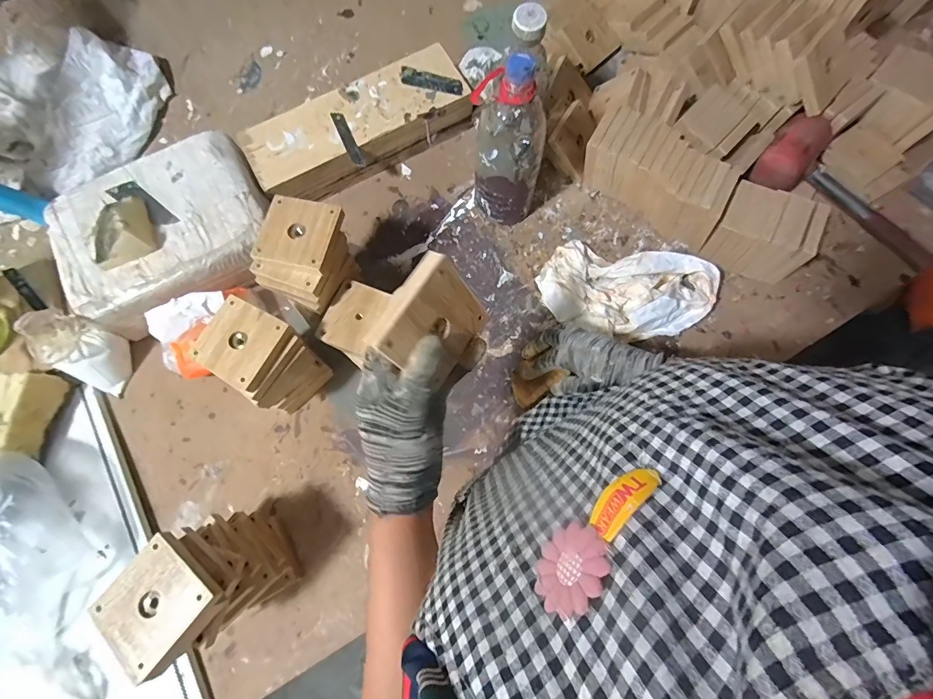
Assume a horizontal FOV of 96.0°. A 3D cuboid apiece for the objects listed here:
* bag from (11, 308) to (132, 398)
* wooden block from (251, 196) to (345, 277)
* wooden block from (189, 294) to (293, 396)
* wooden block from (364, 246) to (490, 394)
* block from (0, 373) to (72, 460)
[{"bbox_3d":[-0.514,0.004,0.559,0.067,0.113,0.086,10,75,4],"label":"bag"},{"bbox_3d":[-0.190,-0.132,0.474,0.082,0.017,0.082,14,77,4],"label":"wooden block"},{"bbox_3d":[-0.244,-0.010,0.454,0.086,0.009,0.079,28,78,7],"label":"wooden block"},{"bbox_3d":[-0.026,-0.019,0.322,0.013,0.083,0.080,28,77,38],"label":"wooden block"},{"bbox_3d":[-0.578,0.082,0.540,0.065,0.057,0.103,2,74,2],"label":"block"}]

